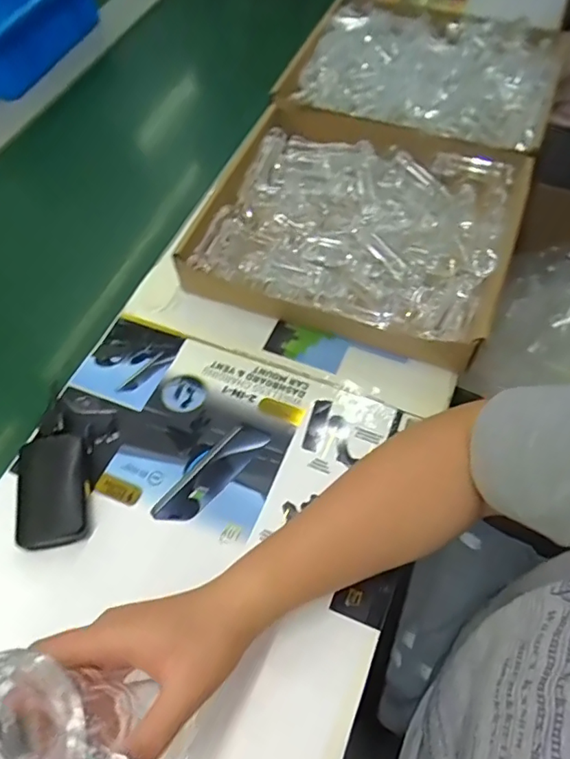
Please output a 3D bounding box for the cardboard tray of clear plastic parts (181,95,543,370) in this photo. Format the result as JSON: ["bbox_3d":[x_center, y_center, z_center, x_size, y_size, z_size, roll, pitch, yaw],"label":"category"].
[{"bbox_3d":[0.080,-0.170,0.577,0.304,0.056,0.287,17,60,12],"label":"cardboard tray of clear plastic parts"}]

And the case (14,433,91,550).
[{"bbox_3d":[-0.191,0.091,0.446,0.054,0.020,0.094,-11,58,-5],"label":"case"}]

